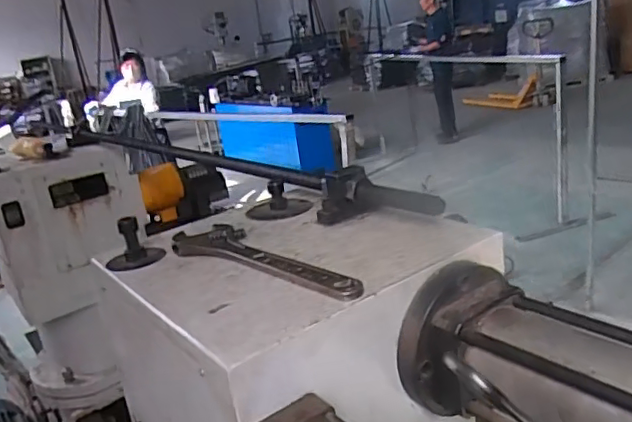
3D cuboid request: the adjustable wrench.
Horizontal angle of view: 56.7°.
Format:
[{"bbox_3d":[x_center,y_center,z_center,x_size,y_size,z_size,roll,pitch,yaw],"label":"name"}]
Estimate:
[{"bbox_3d":[-0.054,0.048,0.638,0.274,0.016,0.072,9,24,44],"label":"adjustable wrench"}]

